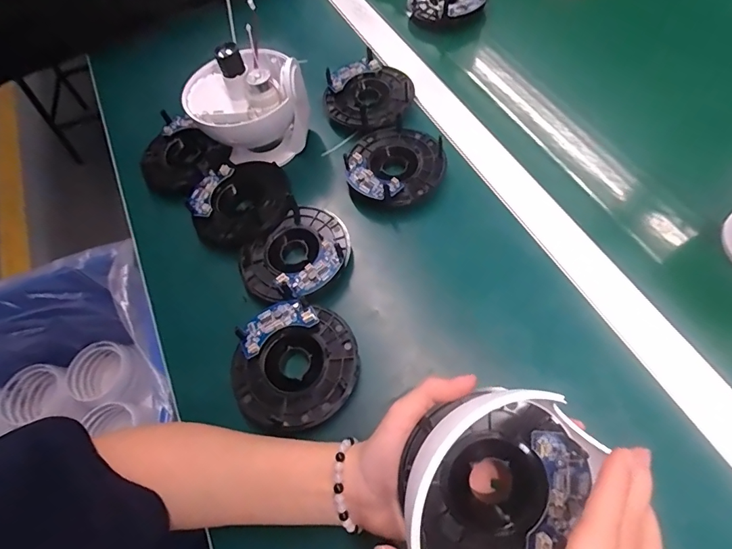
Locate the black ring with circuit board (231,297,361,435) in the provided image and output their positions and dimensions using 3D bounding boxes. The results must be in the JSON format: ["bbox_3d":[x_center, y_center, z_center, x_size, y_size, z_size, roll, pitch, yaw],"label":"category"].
[{"bbox_3d":[-0.059,0.074,0.351,0.102,0.024,0.099,-3,62,6],"label":"black ring with circuit board"}]

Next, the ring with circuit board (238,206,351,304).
[{"bbox_3d":[-0.064,-0.017,0.406,0.103,0.029,0.087,-40,65,-13],"label":"ring with circuit board"}]

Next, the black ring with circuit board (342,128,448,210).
[{"bbox_3d":[0.029,-0.112,0.447,0.098,0.034,0.099,-3,62,6],"label":"black ring with circuit board"}]

